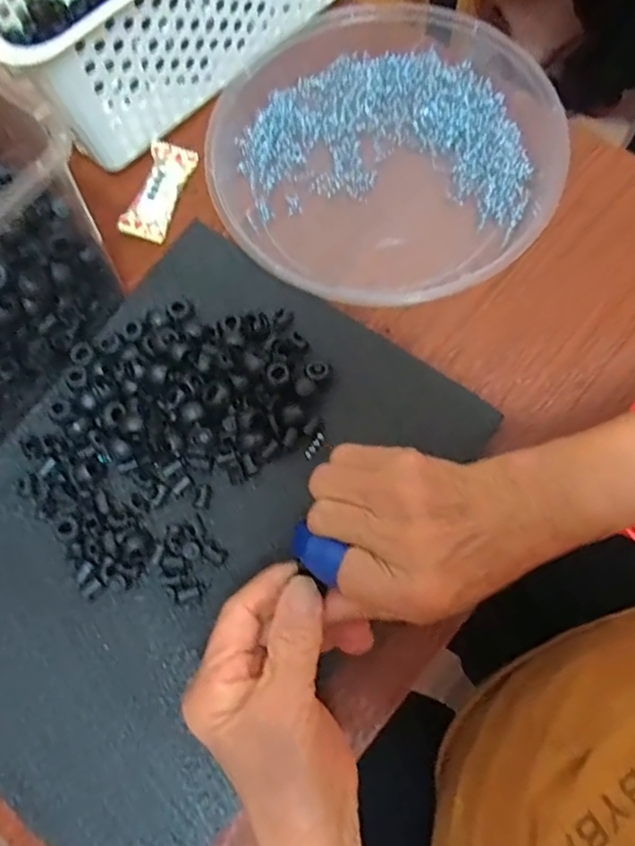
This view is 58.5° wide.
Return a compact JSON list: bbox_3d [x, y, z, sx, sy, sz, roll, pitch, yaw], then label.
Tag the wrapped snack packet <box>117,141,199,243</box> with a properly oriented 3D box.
[{"bbox_3d":[-0.115,-0.169,0.409,0.033,0.013,0.075,18,76,8],"label":"wrapped snack packet"}]

